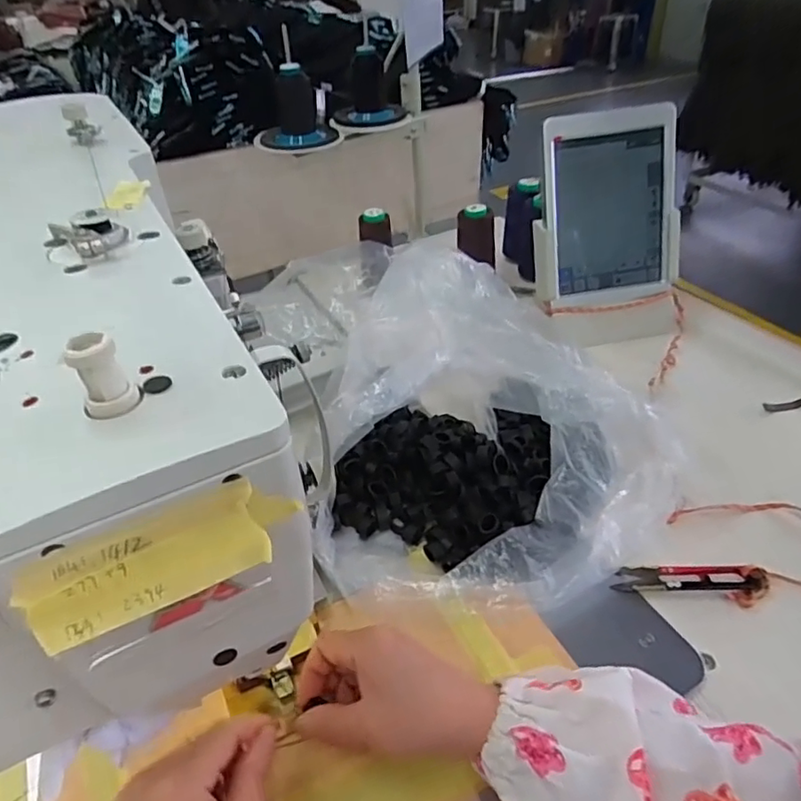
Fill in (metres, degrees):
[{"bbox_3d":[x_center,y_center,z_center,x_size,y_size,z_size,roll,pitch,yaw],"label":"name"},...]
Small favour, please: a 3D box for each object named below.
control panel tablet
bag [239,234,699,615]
[{"bbox_3d":[0.229,-0.209,0.638,0.150,0.204,0.027,-10,22,-5],"label":"control panel tablet"},{"bbox_3d":[0.061,0.015,0.475,0.271,0.142,0.279,-19,42,-19],"label":"bag"}]

